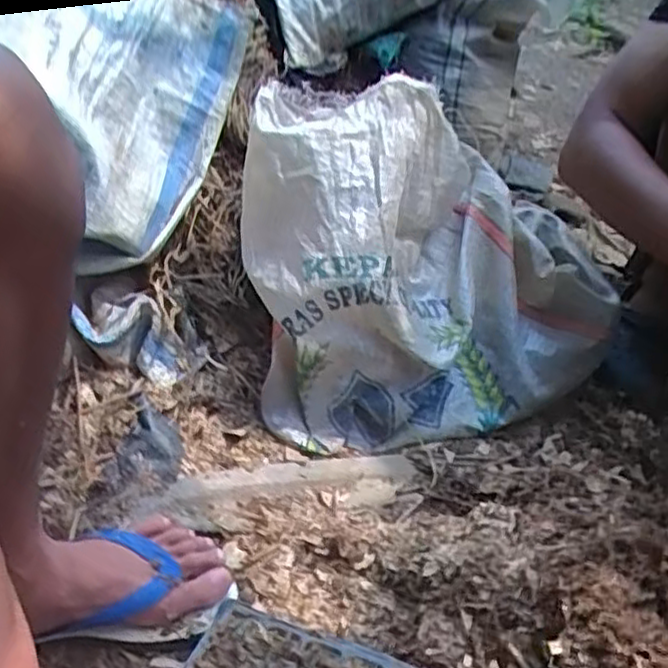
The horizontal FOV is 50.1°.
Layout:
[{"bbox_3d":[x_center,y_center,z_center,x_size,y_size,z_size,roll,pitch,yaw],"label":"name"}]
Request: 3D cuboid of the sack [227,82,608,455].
[{"bbox_3d":[0.116,-0.105,0.883,0.441,0.248,0.353,-1,40,-14],"label":"sack"}]

